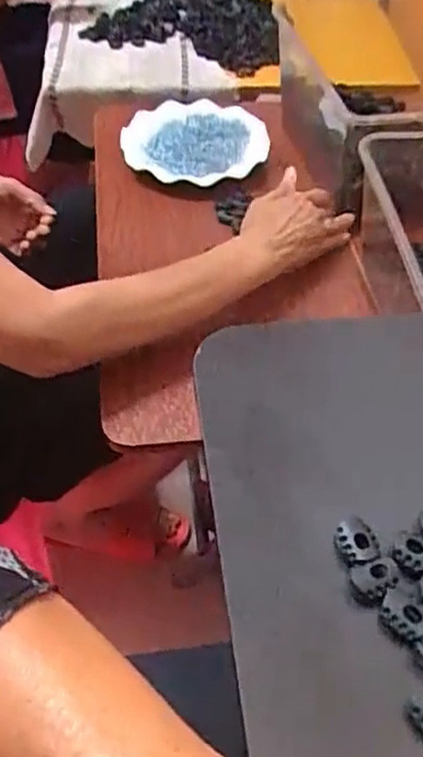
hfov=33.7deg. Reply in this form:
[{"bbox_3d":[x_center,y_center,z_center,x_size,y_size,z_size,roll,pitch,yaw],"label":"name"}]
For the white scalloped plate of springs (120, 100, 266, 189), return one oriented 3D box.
[{"bbox_3d":[-0.022,-0.305,0.888,0.187,0.030,0.161,20,53,15],"label":"white scalloped plate of springs"}]

